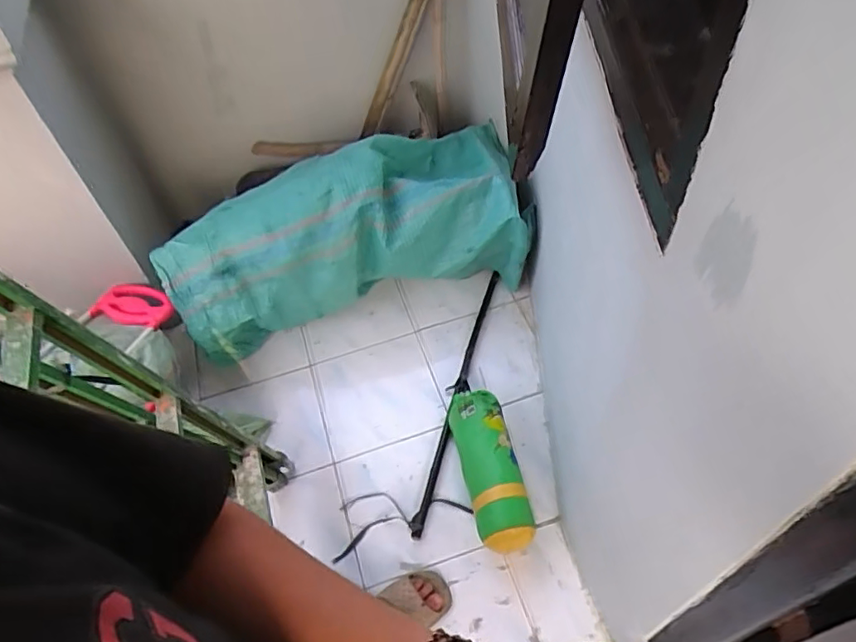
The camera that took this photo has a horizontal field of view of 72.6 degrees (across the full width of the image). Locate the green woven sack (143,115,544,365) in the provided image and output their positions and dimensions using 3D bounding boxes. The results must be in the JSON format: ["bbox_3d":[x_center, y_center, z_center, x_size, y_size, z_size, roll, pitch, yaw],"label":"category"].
[{"bbox_3d":[-0.198,-0.250,1.496,0.929,0.321,0.378,-18,53,-9],"label":"green woven sack"}]

